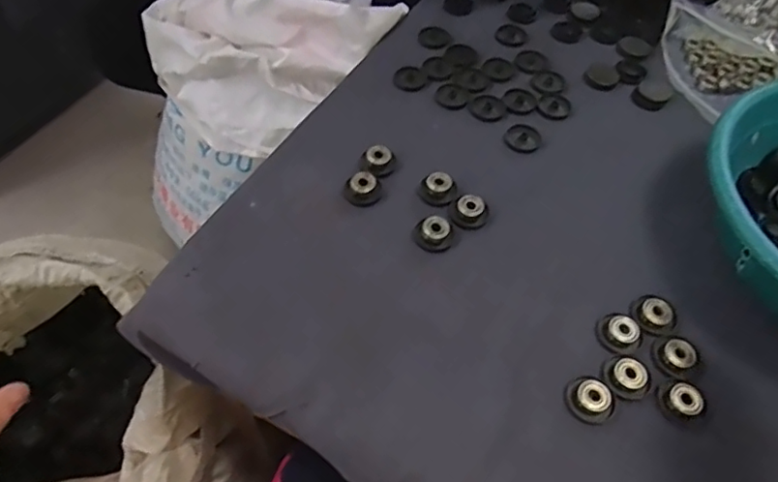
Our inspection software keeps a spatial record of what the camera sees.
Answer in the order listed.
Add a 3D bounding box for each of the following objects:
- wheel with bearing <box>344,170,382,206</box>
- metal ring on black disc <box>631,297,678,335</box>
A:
[{"bbox_3d":[-0.021,-0.045,0.484,0.029,0.016,0.026,-16,57,-15],"label":"wheel with bearing"},{"bbox_3d":[0.199,0.054,0.427,0.029,0.012,0.026,-8,56,-9],"label":"metal ring on black disc"}]

